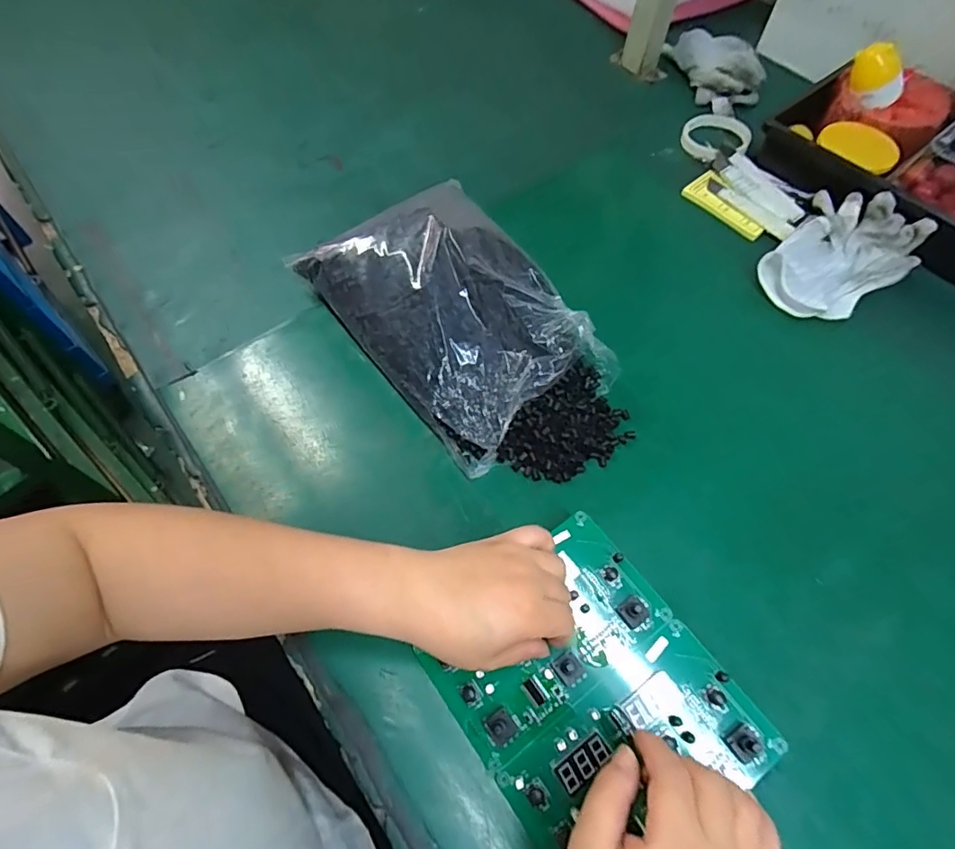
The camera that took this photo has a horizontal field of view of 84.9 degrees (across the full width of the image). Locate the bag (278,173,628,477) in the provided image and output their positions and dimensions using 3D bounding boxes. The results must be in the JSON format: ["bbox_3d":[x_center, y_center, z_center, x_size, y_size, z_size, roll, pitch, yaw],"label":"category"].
[{"bbox_3d":[-0.006,-0.092,0.492,0.181,0.075,0.336,-33,67,-18],"label":"bag"}]

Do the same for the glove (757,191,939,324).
[{"bbox_3d":[0.395,-0.181,0.564,0.126,0.040,0.184,39,67,18],"label":"glove"}]

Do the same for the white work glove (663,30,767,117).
[{"bbox_3d":[0.347,-0.518,0.751,0.099,0.044,0.145,-17,63,-11],"label":"white work glove"}]

